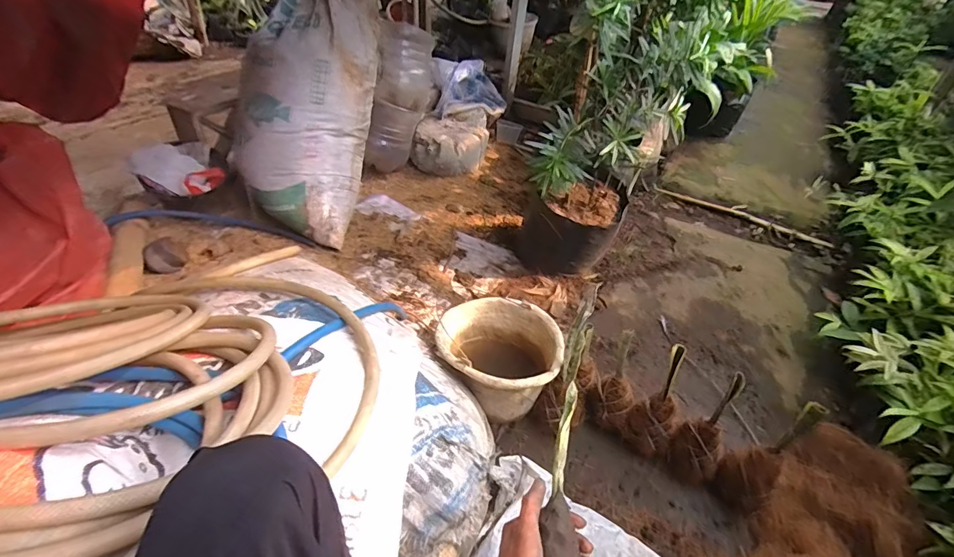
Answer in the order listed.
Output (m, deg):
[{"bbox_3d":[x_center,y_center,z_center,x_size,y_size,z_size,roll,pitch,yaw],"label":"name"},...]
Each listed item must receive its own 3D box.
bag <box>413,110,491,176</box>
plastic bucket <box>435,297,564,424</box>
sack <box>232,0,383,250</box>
[{"bbox_3d":[-0.094,-0.512,1.688,0.234,0.179,0.278,20,45,13],"label":"bag"},{"bbox_3d":[0.036,0.159,0.897,0.224,0.177,0.224,4,43,-4],"label":"plastic bucket"},{"bbox_3d":[-0.478,-0.519,1.248,0.350,0.784,0.255,17,13,10],"label":"sack"}]

